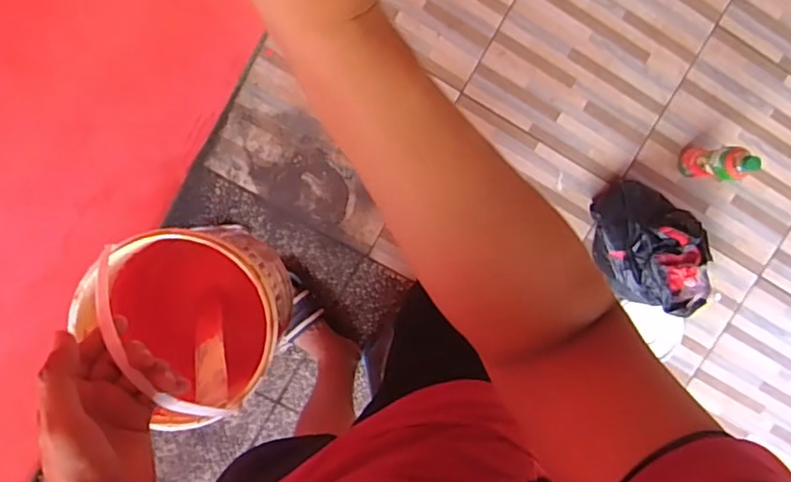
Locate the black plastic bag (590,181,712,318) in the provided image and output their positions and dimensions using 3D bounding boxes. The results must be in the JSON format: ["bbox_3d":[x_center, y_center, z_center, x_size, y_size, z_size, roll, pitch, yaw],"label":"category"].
[{"bbox_3d":[0.552,0.023,1.310,0.205,0.159,0.313,-26,100,0],"label":"black plastic bag"}]

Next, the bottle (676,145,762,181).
[{"bbox_3d":[0.668,-0.162,1.251,0.069,0.224,0.072,-5,96,-3],"label":"bottle"}]

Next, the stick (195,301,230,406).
[{"bbox_3d":[-0.195,0.115,0.638,0.038,0.187,0.008,-37,121,2],"label":"stick"}]

